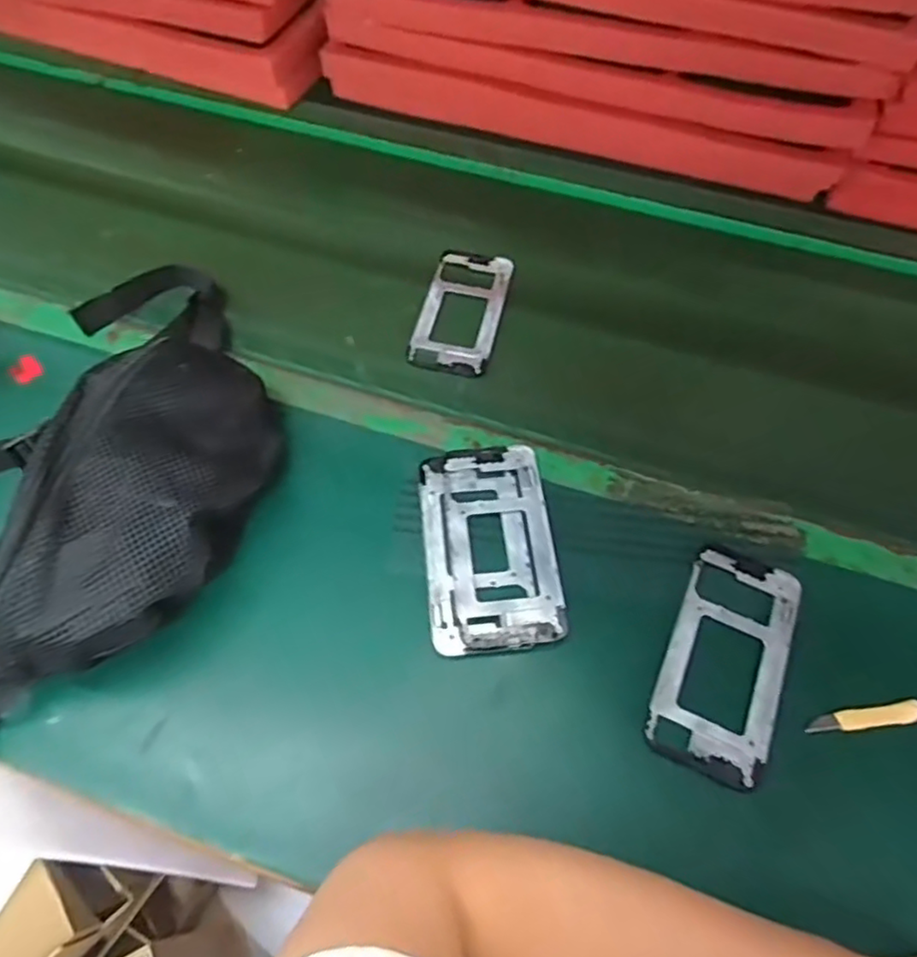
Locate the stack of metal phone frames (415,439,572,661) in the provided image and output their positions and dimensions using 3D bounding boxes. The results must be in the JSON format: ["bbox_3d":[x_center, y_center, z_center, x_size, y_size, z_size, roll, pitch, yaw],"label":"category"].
[{"bbox_3d":[0.023,0.047,0.470,0.095,0.009,0.160,-3,58,-4],"label":"stack of metal phone frames"}]

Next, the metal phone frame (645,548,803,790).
[{"bbox_3d":[0.183,0.121,0.434,0.081,0.005,0.158,22,59,11],"label":"metal phone frame"}]

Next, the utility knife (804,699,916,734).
[{"bbox_3d":[0.267,0.158,0.417,0.081,0.008,0.014,-5,58,-6],"label":"utility knife"}]

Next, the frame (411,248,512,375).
[{"bbox_3d":[0.005,-0.166,0.616,0.079,0.008,0.160,11,58,5],"label":"frame"}]

